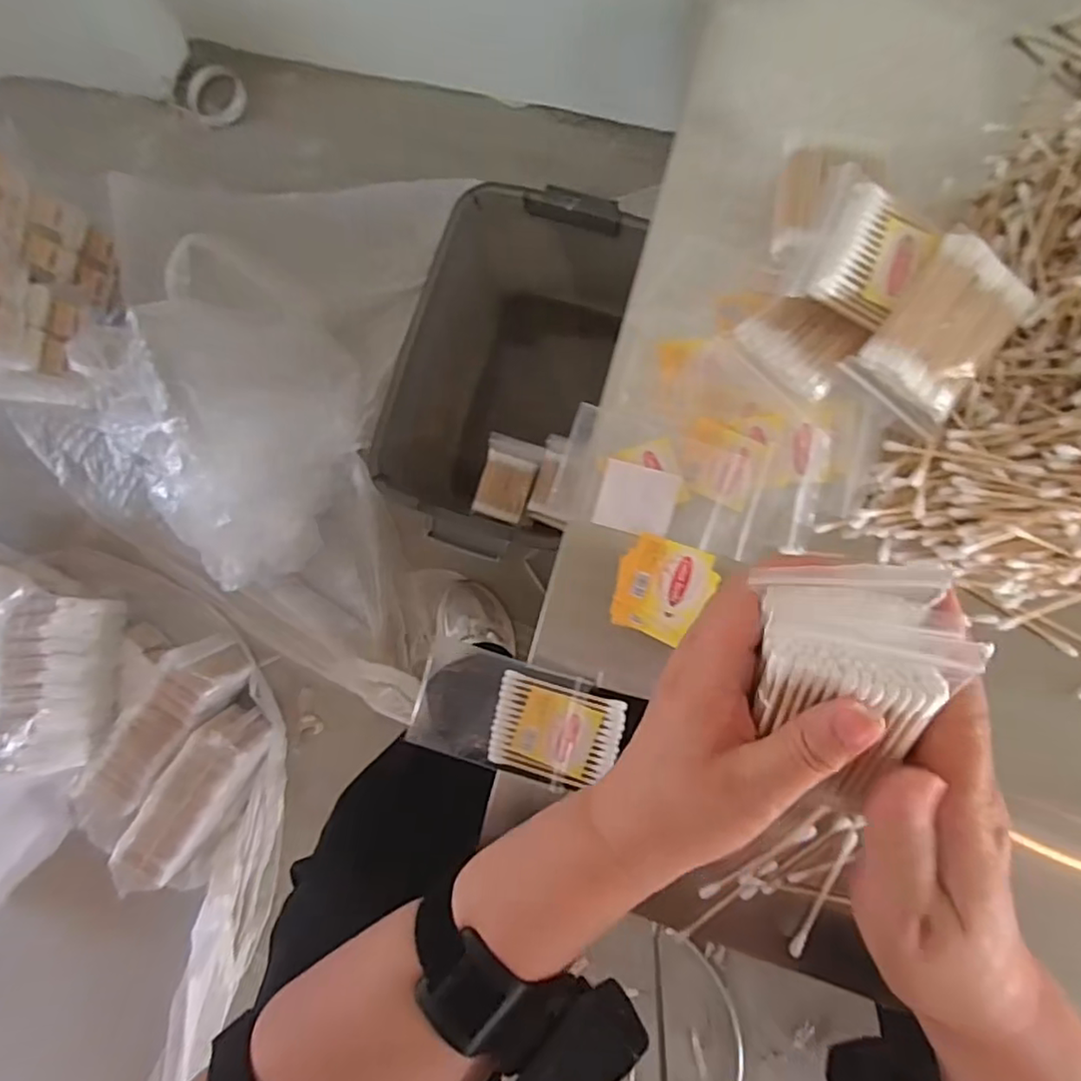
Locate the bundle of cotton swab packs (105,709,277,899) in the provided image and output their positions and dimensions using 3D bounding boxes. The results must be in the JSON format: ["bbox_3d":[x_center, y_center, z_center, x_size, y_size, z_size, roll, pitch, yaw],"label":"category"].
[{"bbox_3d":[-0.443,0.323,0.801,0.080,0.097,0.235,30,90,7],"label":"bundle of cotton swab packs"}]

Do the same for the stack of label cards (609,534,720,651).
[{"bbox_3d":[0.069,0.027,0.355,0.052,0.007,0.055,20,89,7],"label":"stack of label cards"}]

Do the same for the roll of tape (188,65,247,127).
[{"bbox_3d":[-0.482,-0.661,0.929,0.081,0.017,0.090,-45,83,2],"label":"roll of tape"}]

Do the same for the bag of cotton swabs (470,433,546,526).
[{"bbox_3d":[-0.037,-0.072,0.724,0.061,0.026,0.097,16,88,7],"label":"bag of cotton swabs"}]

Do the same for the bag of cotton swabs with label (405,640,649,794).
[{"bbox_3d":[-0.012,0.104,0.365,0.126,0.018,0.064,13,88,7],"label":"bag of cotton swabs with label"}]

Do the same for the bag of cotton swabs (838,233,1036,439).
[{"bbox_3d":[0.199,-0.102,0.309,0.058,0.014,0.079,34,98,-12],"label":"bag of cotton swabs"}]

